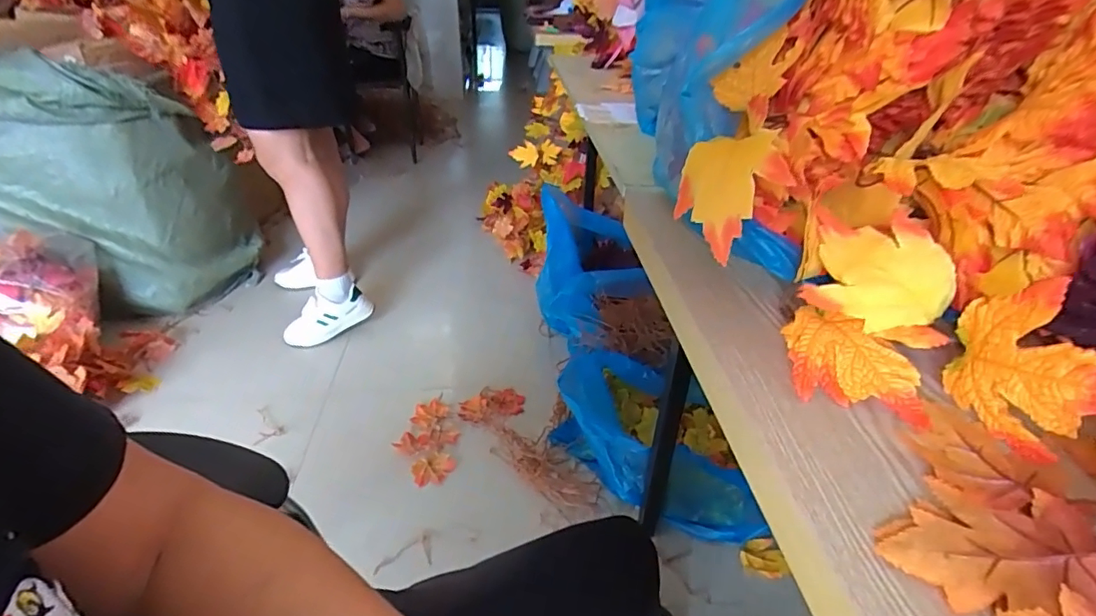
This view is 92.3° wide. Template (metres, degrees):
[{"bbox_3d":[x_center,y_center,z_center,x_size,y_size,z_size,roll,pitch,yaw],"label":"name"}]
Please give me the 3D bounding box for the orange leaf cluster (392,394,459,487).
[{"bbox_3d":[-0.286,0.307,1.243,0.136,0.015,0.244,-14,36,-22],"label":"orange leaf cluster"}]

